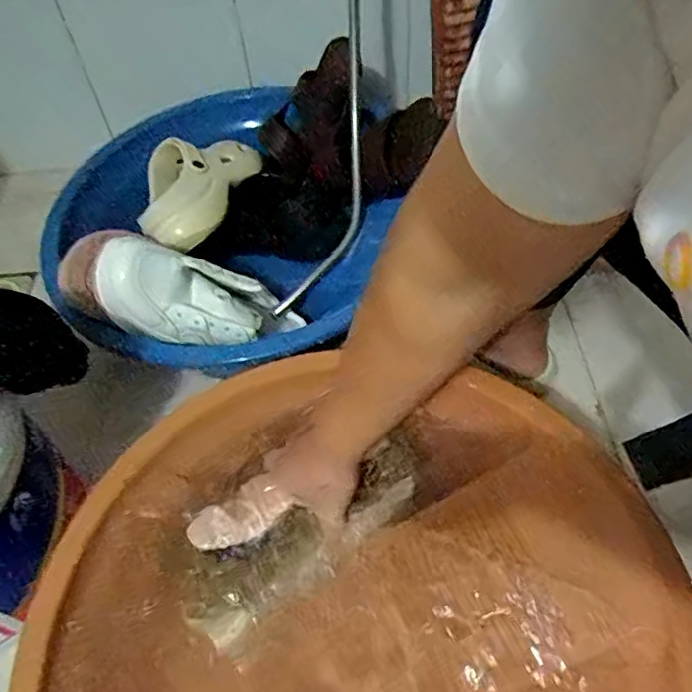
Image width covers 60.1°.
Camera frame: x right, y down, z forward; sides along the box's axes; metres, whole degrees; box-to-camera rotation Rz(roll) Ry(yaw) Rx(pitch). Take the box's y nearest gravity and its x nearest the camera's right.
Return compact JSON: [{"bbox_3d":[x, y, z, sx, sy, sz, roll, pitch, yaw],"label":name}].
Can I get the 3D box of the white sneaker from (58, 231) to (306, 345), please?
[{"bbox_3d":[-0.180,-0.053,0.649,0.253,0.075,0.091,15,53,-9],"label":"white sneaker"}]

